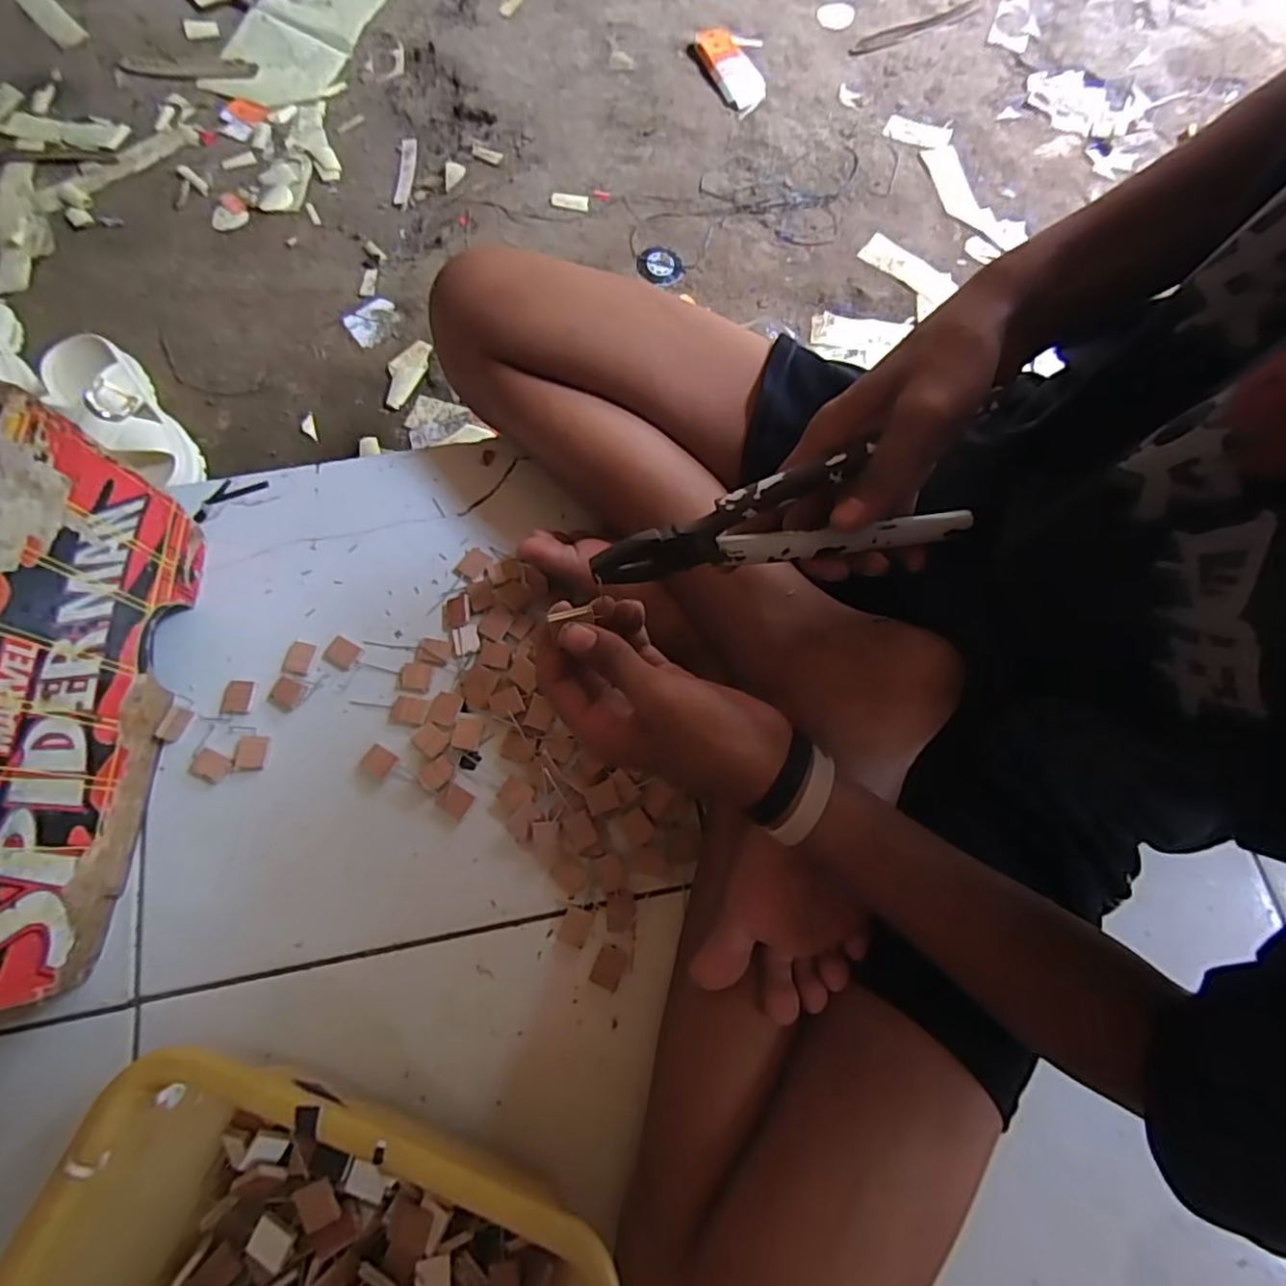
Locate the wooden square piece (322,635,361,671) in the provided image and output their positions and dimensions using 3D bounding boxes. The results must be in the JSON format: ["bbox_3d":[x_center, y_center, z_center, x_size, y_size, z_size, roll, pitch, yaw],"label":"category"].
[{"bbox_3d":[-0.236,0.008,0.499,0.025,0.004,0.023,29,74,6],"label":"wooden square piece"}]

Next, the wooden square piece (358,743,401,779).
[{"bbox_3d":[-0.195,0.087,0.470,0.024,0.004,0.020,29,74,6],"label":"wooden square piece"}]

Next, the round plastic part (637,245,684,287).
[{"bbox_3d":[0.020,-0.443,0.749,0.052,0.008,0.052,-1,75,2],"label":"round plastic part"}]

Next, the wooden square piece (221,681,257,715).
[{"bbox_3d":[-0.308,0.041,0.485,0.023,0.004,0.025,2,73,-2],"label":"wooden square piece"}]

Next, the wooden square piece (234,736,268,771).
[{"bbox_3d":[-0.292,0.081,0.473,0.022,0.004,0.026,3,73,-1],"label":"wooden square piece"}]

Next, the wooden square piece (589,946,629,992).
[{"bbox_3d":[-0.023,0.221,0.435,0.019,0.004,0.026,21,74,4],"label":"wooden square piece"}]

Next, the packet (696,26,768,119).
[{"bbox_3d":[0.115,-0.756,0.837,0.054,0.013,0.149,-23,75,-4],"label":"packet"}]

